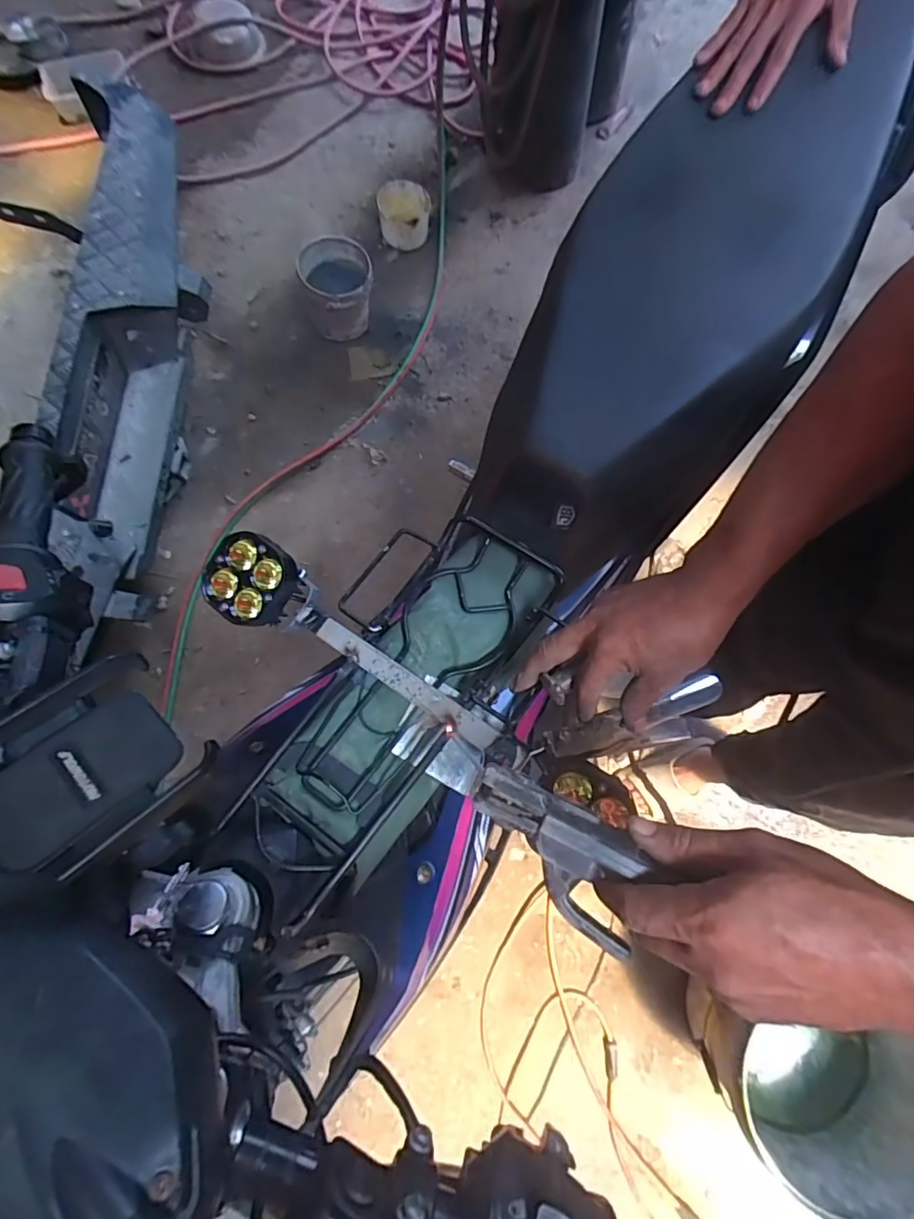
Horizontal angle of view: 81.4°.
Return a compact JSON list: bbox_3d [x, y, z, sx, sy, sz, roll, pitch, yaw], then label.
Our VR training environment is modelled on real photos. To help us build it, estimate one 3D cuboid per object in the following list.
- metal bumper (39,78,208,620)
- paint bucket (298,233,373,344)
[{"bbox_3d":[-0.788,-0.626,1.279,0.227,0.377,1.274,4,91,-1],"label":"metal bumper"},{"bbox_3d":[-0.333,-0.907,1.515,0.199,0.213,0.181,-11,73,0],"label":"paint bucket"}]

